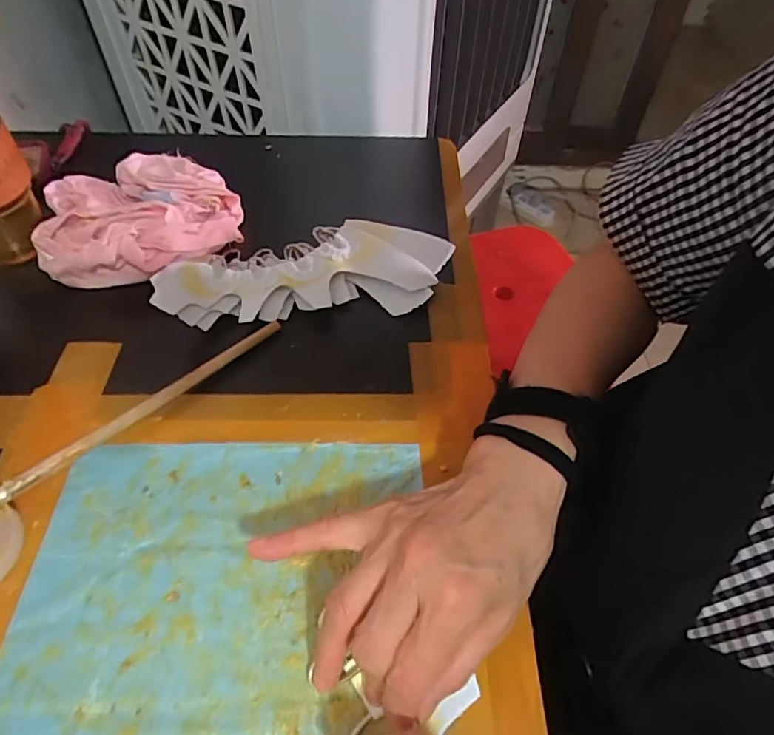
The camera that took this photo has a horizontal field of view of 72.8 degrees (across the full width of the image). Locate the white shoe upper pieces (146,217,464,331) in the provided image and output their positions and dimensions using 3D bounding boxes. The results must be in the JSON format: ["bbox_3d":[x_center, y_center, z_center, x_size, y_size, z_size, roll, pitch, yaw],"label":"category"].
[{"bbox_3d":[-0.063,-0.082,0.438,0.239,0.037,0.090,-8,54,-7],"label":"white shoe upper pieces"}]

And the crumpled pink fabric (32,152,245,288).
[{"bbox_3d":[-0.218,-0.142,0.476,0.167,0.047,0.161,-7,54,-6],"label":"crumpled pink fabric"}]

